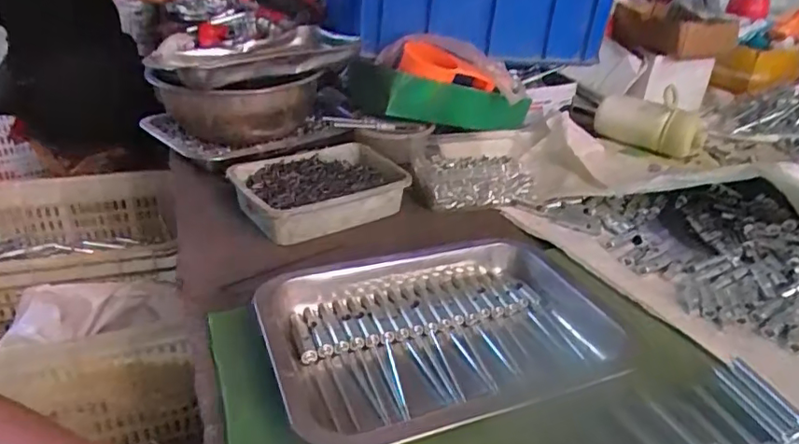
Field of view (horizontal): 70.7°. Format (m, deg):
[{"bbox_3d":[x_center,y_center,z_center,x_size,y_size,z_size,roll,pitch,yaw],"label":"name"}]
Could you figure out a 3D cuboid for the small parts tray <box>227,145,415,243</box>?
[{"bbox_3d":[-0.088,-0.039,0.641,0.185,0.041,0.132,-17,36,-31],"label":"small parts tray"}]

